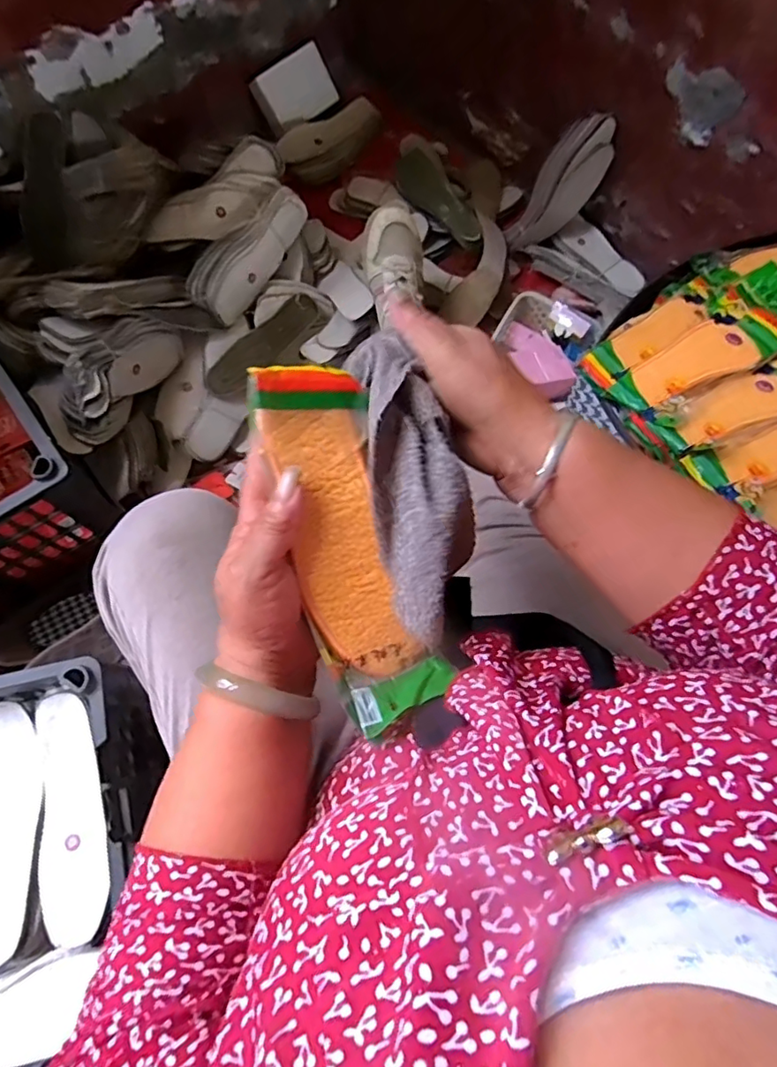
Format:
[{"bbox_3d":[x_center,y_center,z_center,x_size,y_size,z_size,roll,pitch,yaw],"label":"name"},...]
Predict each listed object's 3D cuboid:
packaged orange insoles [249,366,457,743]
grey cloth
[{"bbox_3d":[-0.020,0.008,0.313,0.062,0.024,0.199,-16,98,-6],"label":"packaged orange insoles"},{"bbox_3d":[0.014,-0.032,0.319,0.052,0.037,0.178,-9,83,-4],"label":"grey cloth"}]

